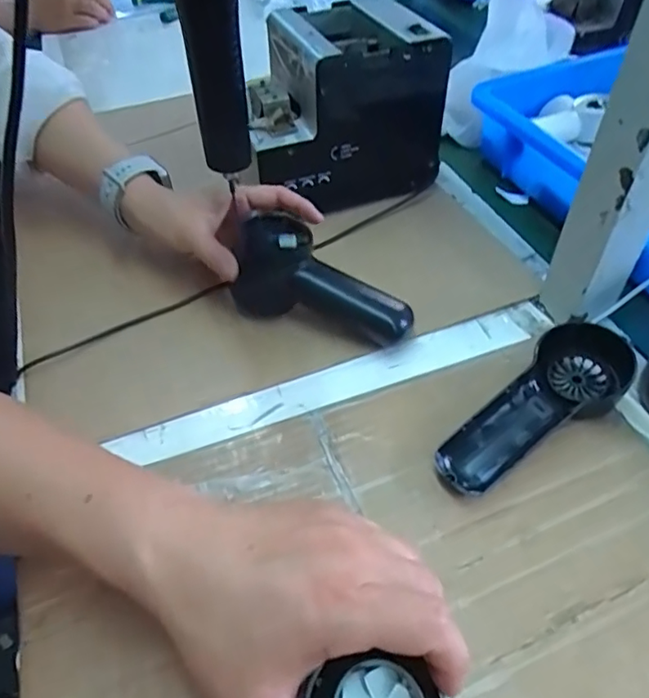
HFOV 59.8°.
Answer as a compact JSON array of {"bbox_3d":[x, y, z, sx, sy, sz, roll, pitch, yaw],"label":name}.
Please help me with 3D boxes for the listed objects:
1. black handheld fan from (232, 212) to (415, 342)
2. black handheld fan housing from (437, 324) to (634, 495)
[{"bbox_3d":[-0.002,-0.047,0.442,0.143,0.065,0.058,25,52,3],"label":"black handheld fan"},{"bbox_3d":[0.141,0.033,0.371,0.168,0.037,0.054,-26,52,-19],"label":"black handheld fan housing"}]

